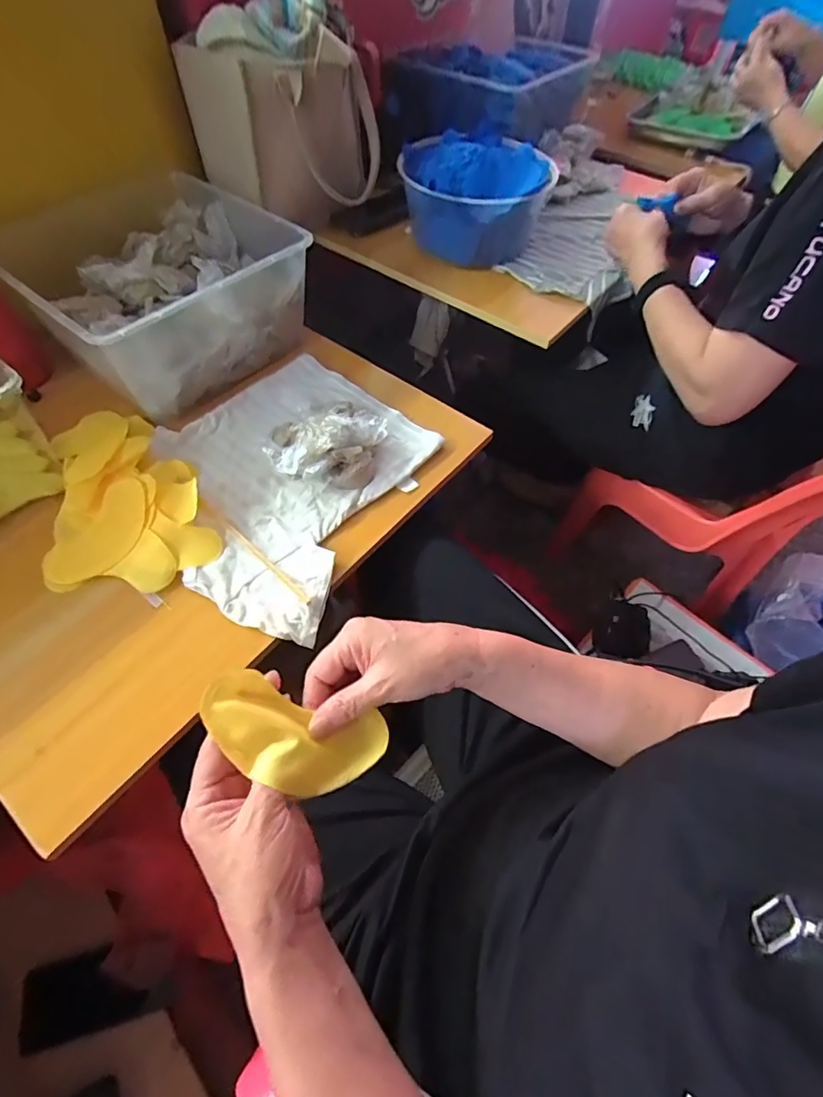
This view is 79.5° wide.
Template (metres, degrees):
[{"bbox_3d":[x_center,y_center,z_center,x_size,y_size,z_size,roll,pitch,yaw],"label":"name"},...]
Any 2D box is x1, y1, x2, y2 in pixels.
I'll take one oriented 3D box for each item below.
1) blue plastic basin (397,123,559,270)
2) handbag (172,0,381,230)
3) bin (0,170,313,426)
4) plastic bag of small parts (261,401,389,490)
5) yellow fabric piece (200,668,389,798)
[{"bbox_3d":[0.095,-0.527,0.749,0.204,0.118,0.204,1,57,-2],"label":"blue plastic basin"},{"bbox_3d":[-0.178,-0.616,0.703,0.219,0.216,0.163,23,59,12],"label":"handbag"},{"bbox_3d":[-0.320,-0.334,0.647,0.285,0.138,0.292,38,63,20],"label":"bin"},{"bbox_3d":[-0.099,-0.127,0.574,0.132,0.052,0.135,31,61,17],"label":"plastic bag of small parts"},{"bbox_3d":[-0.075,0.120,0.319,0.119,0.013,0.059,26,57,-14],"label":"yellow fabric piece"}]

